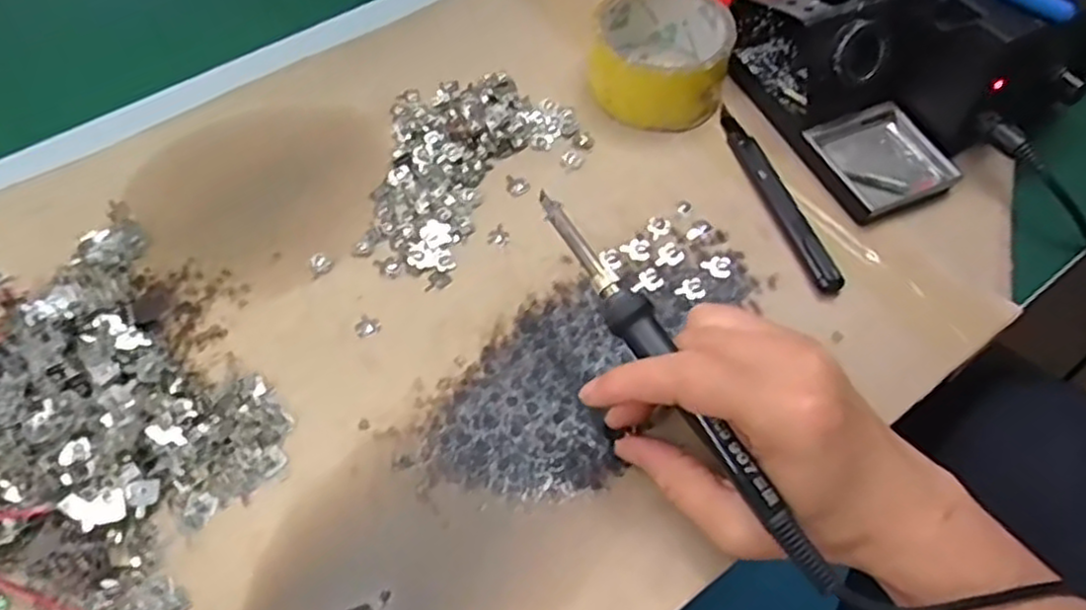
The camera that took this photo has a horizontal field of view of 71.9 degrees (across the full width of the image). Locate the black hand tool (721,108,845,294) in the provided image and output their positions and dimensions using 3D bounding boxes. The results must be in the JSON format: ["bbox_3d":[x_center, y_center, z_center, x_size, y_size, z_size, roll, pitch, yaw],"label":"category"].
[{"bbox_3d":[0.137,-0.066,0.441,0.017,0.008,0.141,-14,58,-9],"label":"black hand tool"}]

